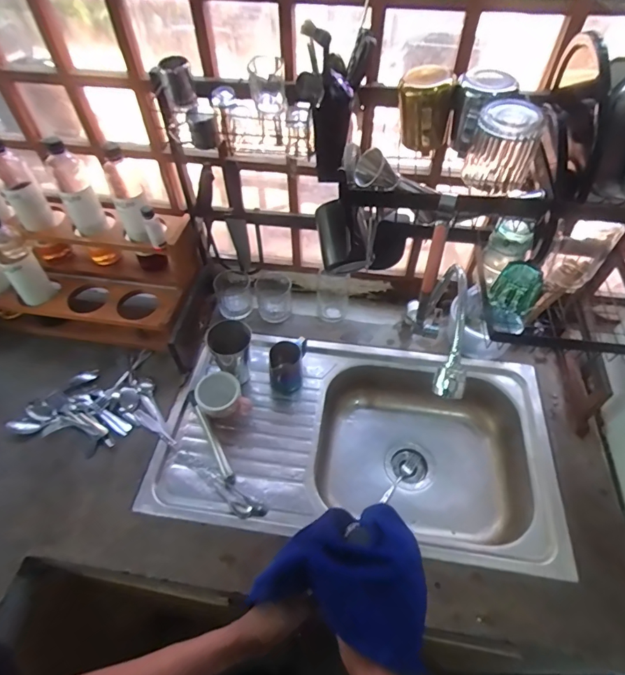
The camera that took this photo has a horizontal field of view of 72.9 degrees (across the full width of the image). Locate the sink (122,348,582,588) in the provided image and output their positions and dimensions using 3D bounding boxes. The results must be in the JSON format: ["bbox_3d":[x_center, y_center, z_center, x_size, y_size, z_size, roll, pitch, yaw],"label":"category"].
[{"bbox_3d":[0.086,0.259,0.924,0.762,0.226,0.413,8,52,6],"label":"sink"}]

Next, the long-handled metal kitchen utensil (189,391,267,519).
[{"bbox_3d":[-0.188,0.225,0.822,0.049,0.037,0.295,-30,57,-21],"label":"long-handled metal kitchen utensil"}]

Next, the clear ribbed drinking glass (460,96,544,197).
[{"bbox_3d":[0.258,-0.256,0.568,0.080,0.089,0.085,26,56,19],"label":"clear ribbed drinking glass"}]

